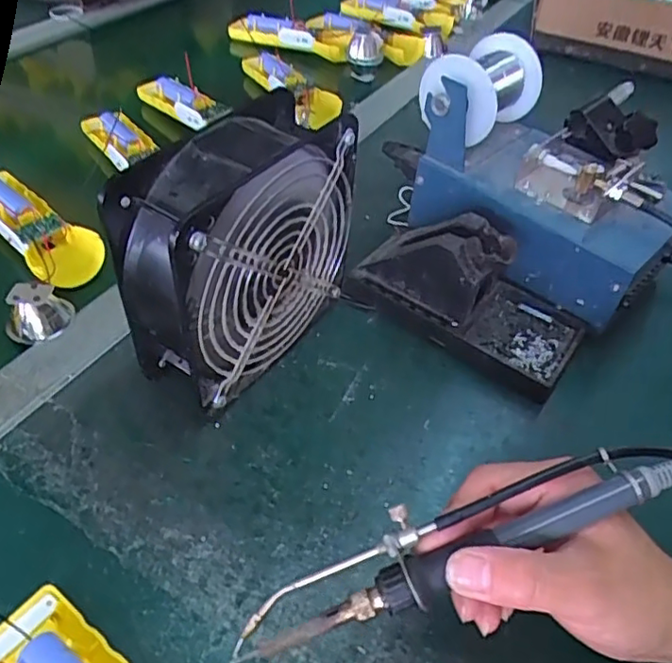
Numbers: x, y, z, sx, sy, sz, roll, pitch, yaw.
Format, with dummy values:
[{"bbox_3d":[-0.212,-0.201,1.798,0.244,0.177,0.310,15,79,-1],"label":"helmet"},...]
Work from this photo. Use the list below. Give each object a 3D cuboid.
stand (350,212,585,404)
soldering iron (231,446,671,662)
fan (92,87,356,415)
[{"bbox_3d":[0.098,-0.033,0.425,0.154,0.074,0.079,31,50,24],"label":"stand"},{"bbox_3d":[0.056,0.088,0.257,0.210,0.026,0.031,-21,48,0],"label":"soldering iron"},{"bbox_3d":[-0.059,-0.042,0.372,0.063,0.152,0.157,29,50,22],"label":"fan"}]

